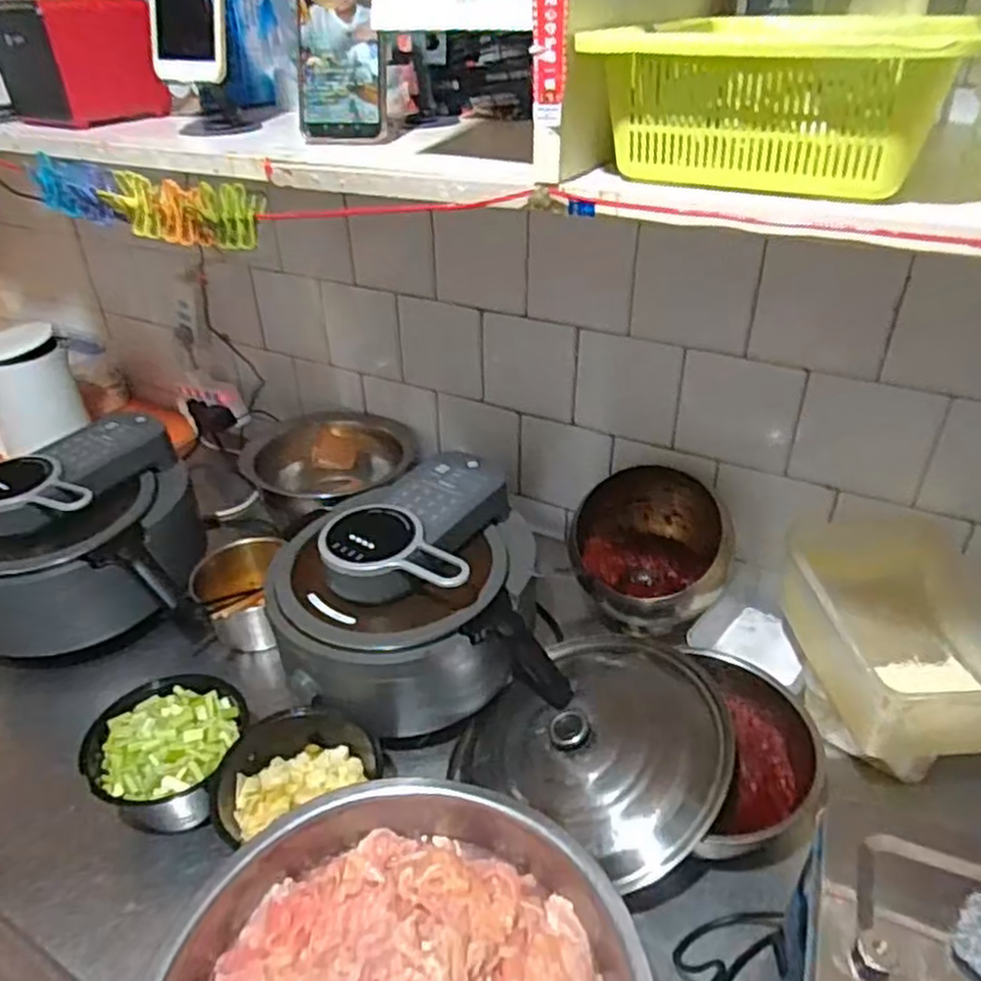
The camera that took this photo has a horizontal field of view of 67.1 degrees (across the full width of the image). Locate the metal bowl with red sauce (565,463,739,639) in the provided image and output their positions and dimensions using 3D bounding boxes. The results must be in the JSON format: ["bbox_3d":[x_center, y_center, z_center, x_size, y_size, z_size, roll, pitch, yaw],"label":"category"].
[{"bbox_3d":[0.215,0.099,1.040,0.203,0.178,0.200,2,34,4],"label":"metal bowl with red sauce"}]

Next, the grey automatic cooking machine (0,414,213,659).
[{"bbox_3d":[-0.571,0.063,1.028,0.325,0.216,0.267,-10,35,-13],"label":"grey automatic cooking machine"}]

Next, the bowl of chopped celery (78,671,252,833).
[{"bbox_3d":[-0.359,0.304,0.836,0.156,0.109,0.144,-1,34,0],"label":"bowl of chopped celery"}]

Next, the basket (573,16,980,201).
[{"bbox_3d":[0.222,-0.290,0.538,0.211,0.092,0.302,19,38,27],"label":"basket"}]

